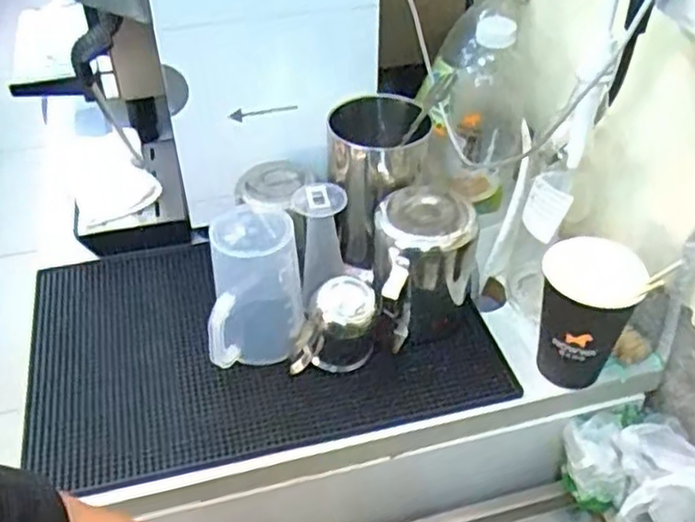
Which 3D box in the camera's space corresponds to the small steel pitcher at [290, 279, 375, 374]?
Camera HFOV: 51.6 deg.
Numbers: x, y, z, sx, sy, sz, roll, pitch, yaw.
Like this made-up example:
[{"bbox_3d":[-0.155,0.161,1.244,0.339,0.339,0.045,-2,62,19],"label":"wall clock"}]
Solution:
[{"bbox_3d":[-0.013,0.062,0.668,0.076,0.082,0.052,5,42,6],"label":"small steel pitcher"}]

